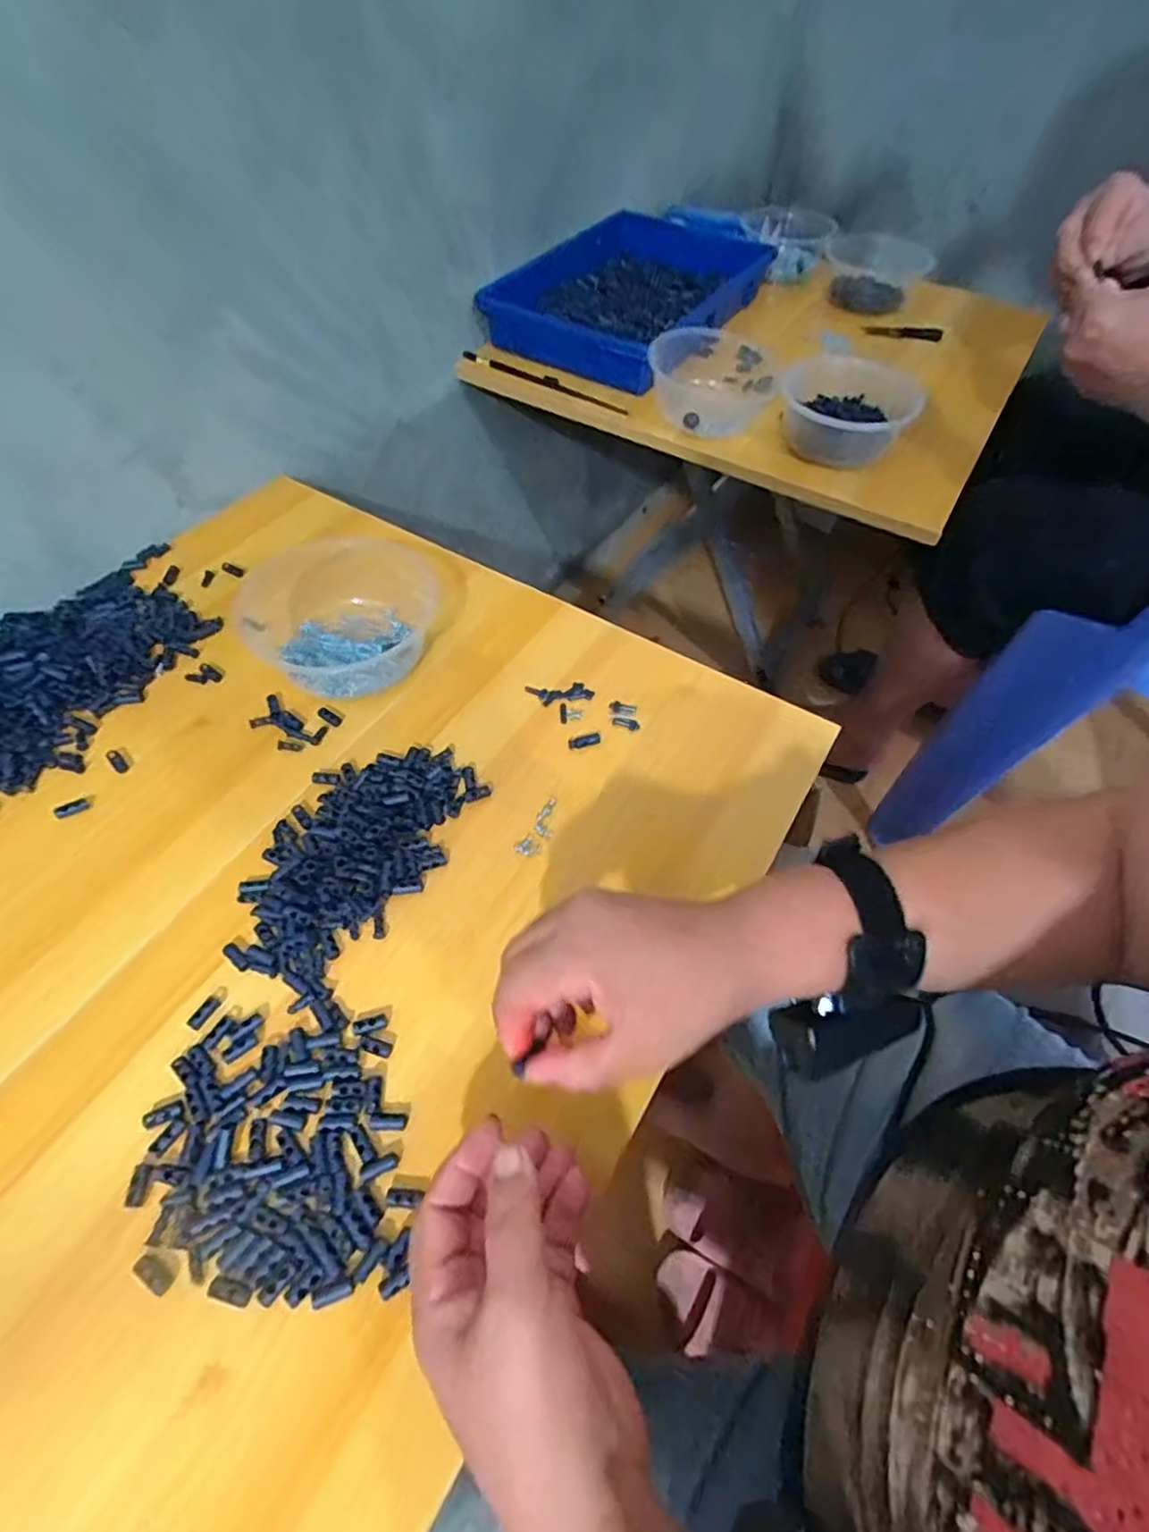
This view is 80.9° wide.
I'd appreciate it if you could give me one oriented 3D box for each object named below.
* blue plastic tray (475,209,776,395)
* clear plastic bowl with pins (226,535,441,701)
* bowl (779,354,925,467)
[{"bbox_3d":[0.071,-0.555,0.784,0.199,0.064,0.318,31,59,19],"label":"blue plastic tray"},{"bbox_3d":[-0.190,-0.117,0.513,0.159,0.042,0.135,0,58,-3],"label":"clear plastic bowl with pins"},{"bbox_3d":[0.265,-0.345,0.668,0.127,0.053,0.120,1,54,-2],"label":"bowl"}]

